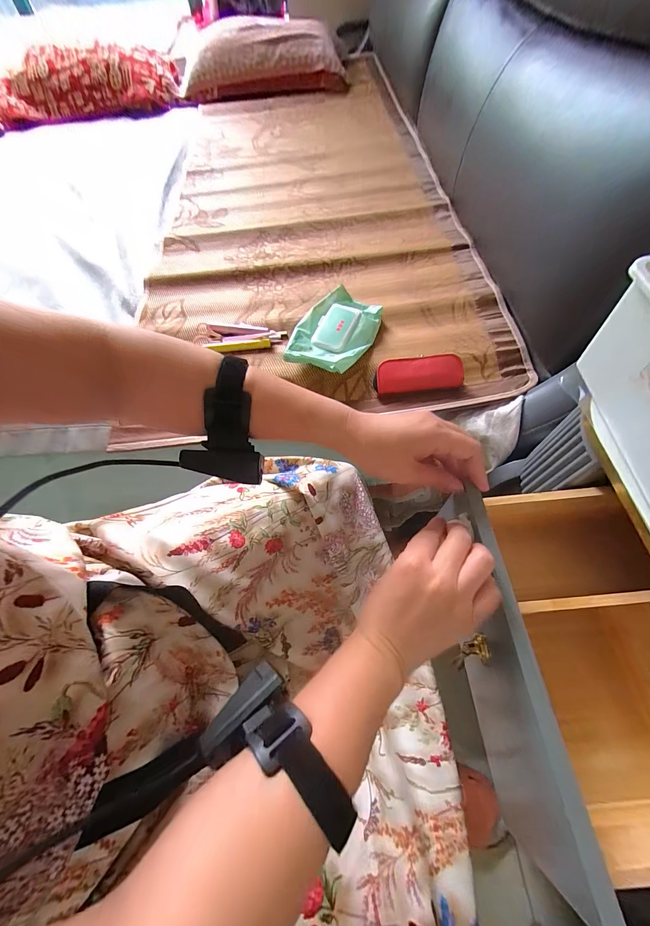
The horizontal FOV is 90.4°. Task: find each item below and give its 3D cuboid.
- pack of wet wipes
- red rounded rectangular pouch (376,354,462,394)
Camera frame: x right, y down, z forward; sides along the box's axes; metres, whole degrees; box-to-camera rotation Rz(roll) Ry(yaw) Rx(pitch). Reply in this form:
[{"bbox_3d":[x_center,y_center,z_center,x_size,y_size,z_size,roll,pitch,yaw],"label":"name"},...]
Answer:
[{"bbox_3d":[0.018,-0.236,0.588,0.139,0.036,0.185,18,65,12],"label":"pack of wet wipes"},{"bbox_3d":[0.153,-0.149,0.527,0.130,0.038,0.051,-2,62,2],"label":"red rounded rectangular pouch"}]

